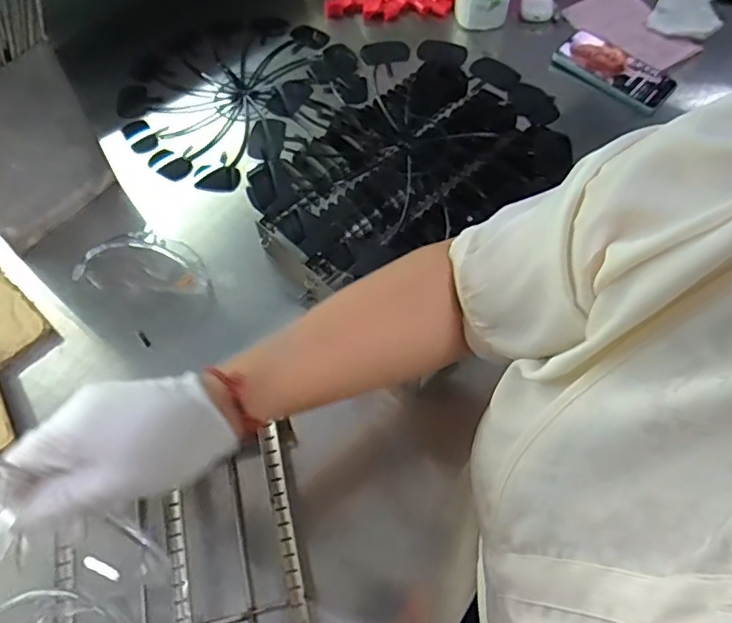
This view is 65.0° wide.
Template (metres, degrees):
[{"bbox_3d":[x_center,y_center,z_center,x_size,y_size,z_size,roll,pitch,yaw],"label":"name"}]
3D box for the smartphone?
[{"bbox_3d":[0.353,-0.343,0.816,0.160,0.010,0.087,37,72,10],"label":"smartphone"}]

